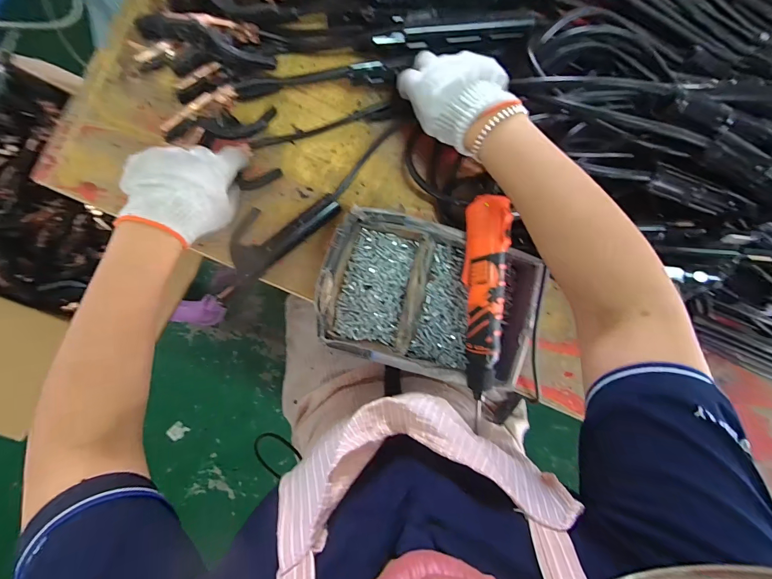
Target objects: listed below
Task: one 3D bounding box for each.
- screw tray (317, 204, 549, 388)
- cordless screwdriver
[{"bbox_3d":[0.053,0.013,0.437,0.260,0.059,0.177,19,88,-5],"label":"screw tray"},{"bbox_3d":[0.115,0.030,0.404,0.042,0.049,0.267,0,90,-6],"label":"cordless screwdriver"}]

